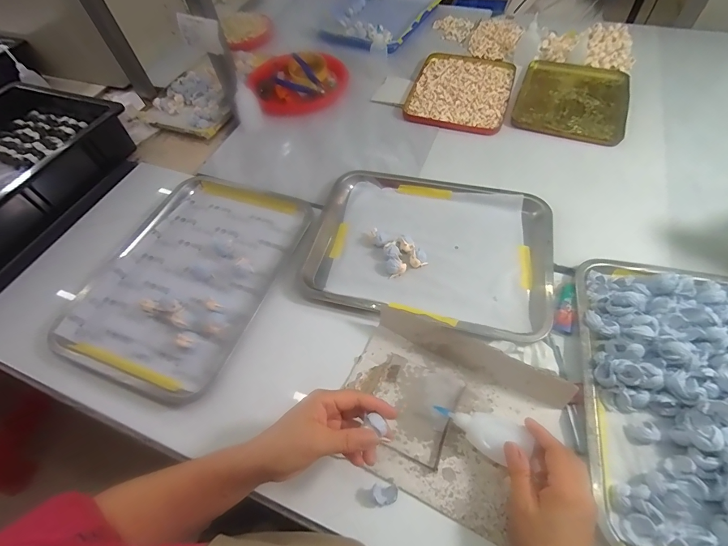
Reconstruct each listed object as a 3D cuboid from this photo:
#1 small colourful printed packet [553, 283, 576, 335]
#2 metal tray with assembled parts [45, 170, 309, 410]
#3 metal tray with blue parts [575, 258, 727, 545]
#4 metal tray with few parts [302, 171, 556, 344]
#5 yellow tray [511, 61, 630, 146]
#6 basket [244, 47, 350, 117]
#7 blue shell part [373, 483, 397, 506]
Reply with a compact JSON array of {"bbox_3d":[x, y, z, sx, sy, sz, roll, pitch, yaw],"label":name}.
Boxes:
[{"bbox_3d":[0.272,0.047,0.482,0.024,0.011,0.072,17,59,16],"label":"small colourful printed packet"},{"bbox_3d":[-0.260,-0.010,0.545,0.264,0.022,0.357,19,60,16],"label":"metal tray with assembled parts"},{"bbox_3d":[0.381,0.129,0.381,0.255,0.042,0.345,11,58,12],"label":"metal tray with blue parts"},{"bbox_3d":[0.099,-0.046,0.552,0.346,0.031,0.265,11,58,12],"label":"metal tray with few parts"},{"bbox_3d":[0.425,-0.354,0.735,0.201,0.015,0.258,18,60,16],"label":"yellow tray"},{"bbox_3d":[-0.140,-0.433,0.810,0.219,0.034,0.218,-2,56,3],"label":"basket"},{"bbox_3d":[0.022,0.233,0.377,0.025,0.010,0.019,-2,56,4],"label":"blue shell part"}]

